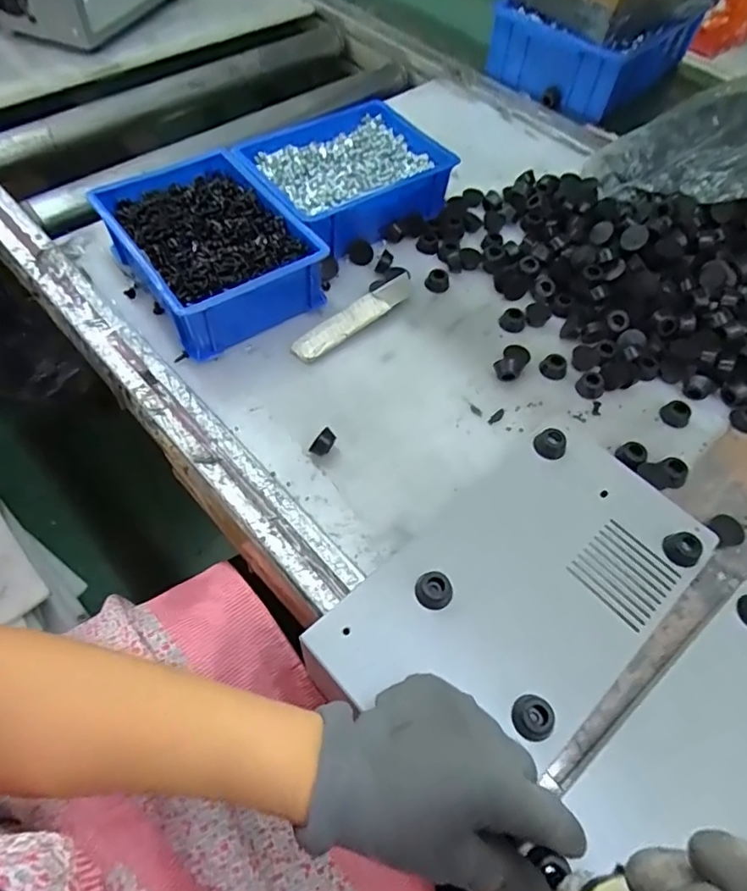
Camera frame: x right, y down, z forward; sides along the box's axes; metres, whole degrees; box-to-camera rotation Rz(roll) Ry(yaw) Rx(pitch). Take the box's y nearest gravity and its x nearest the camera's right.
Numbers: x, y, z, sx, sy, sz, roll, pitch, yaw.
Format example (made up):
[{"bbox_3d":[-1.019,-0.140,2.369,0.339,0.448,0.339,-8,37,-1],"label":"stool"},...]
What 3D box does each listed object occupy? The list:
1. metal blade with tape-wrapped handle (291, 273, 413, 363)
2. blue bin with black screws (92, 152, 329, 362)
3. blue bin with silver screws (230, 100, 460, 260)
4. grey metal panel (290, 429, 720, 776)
[{"bbox_3d":[-0.016,-0.121,0.515,0.138,0.013,0.026,-35,66,-22],"label":"metal blade with tape-wrapped handle"},{"bbox_3d":[-0.153,-0.187,0.521,0.147,0.065,0.196,-32,65,-20],"label":"blue bin with black screws"},{"bbox_3d":[-0.030,-0.288,0.592,0.195,0.061,0.159,-31,64,-20],"label":"blue bin with silver screws"},{"bbox_3d":[0.103,0.099,0.370,0.268,0.021,0.150,-36,66,-22],"label":"grey metal panel"}]

